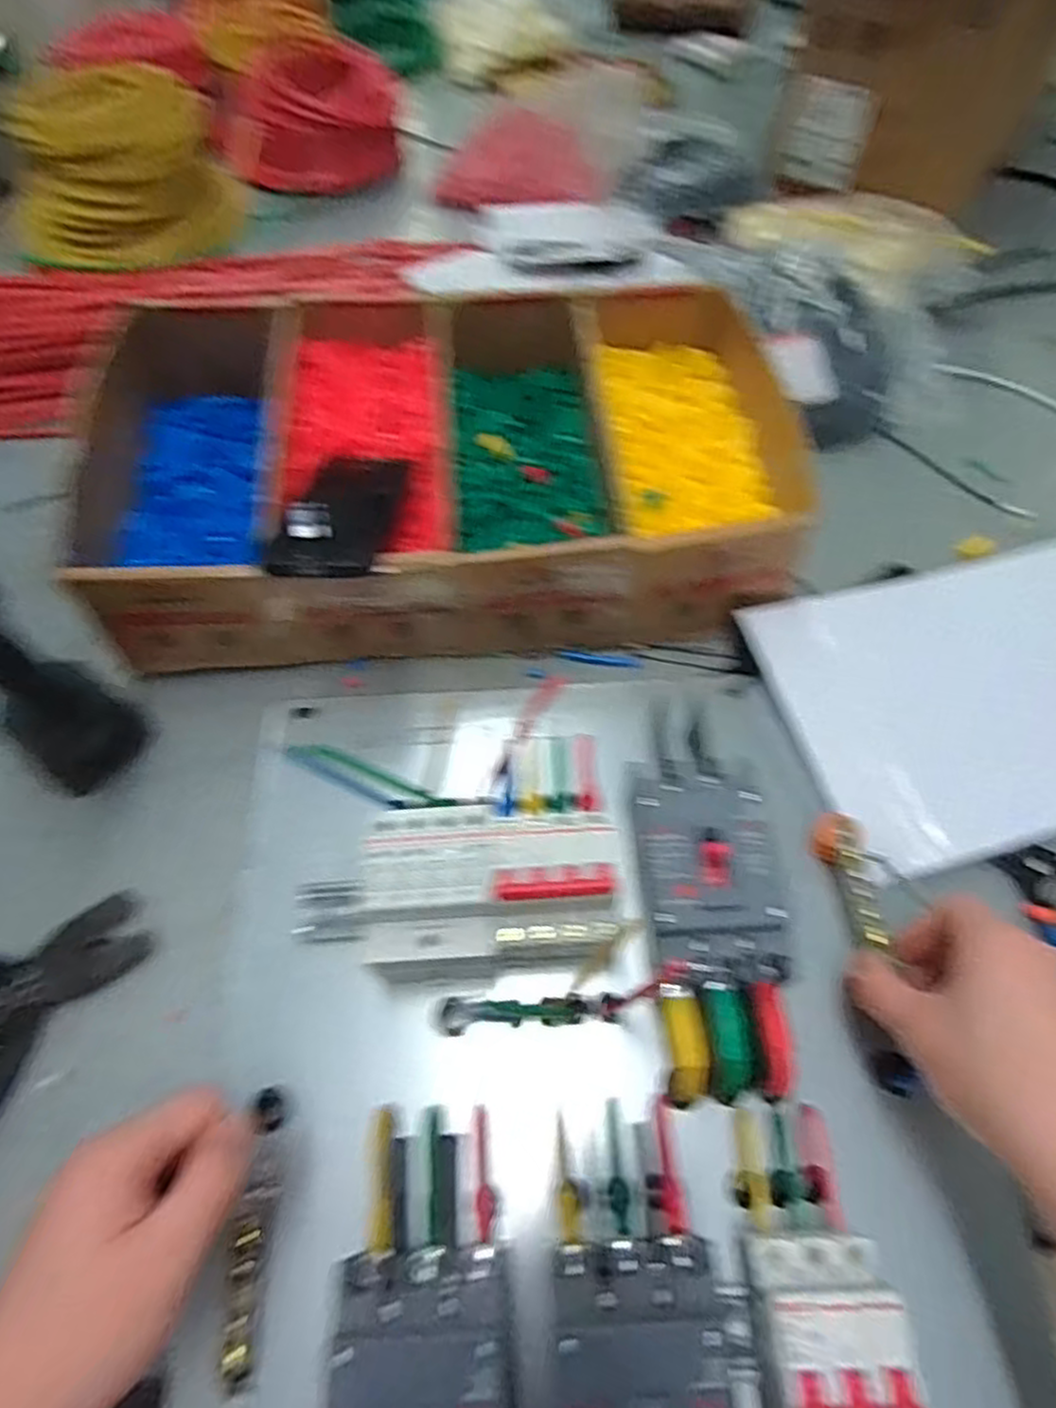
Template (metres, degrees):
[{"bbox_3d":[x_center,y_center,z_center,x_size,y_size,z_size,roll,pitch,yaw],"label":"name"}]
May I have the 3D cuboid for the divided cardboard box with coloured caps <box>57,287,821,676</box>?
[{"bbox_3d":[-0.060,-0.191,0.600,0.514,0.101,0.305,-3,60,-2],"label":"divided cardboard box with coloured caps"}]

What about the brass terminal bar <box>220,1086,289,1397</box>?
[{"bbox_3d":[-0.141,0.267,0.381,0.016,0.024,0.125,-2,51,-1],"label":"brass terminal bar"}]

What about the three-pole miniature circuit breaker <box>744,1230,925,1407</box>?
[{"bbox_3d":[0.125,0.277,0.324,0.056,0.075,0.074,1,60,0],"label":"three-pole miniature circuit breaker"}]

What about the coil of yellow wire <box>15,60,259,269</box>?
[{"bbox_3d":[-0.457,-0.600,0.836,0.253,0.118,0.177,-26,63,-14],"label":"coil of yellow wire"}]

